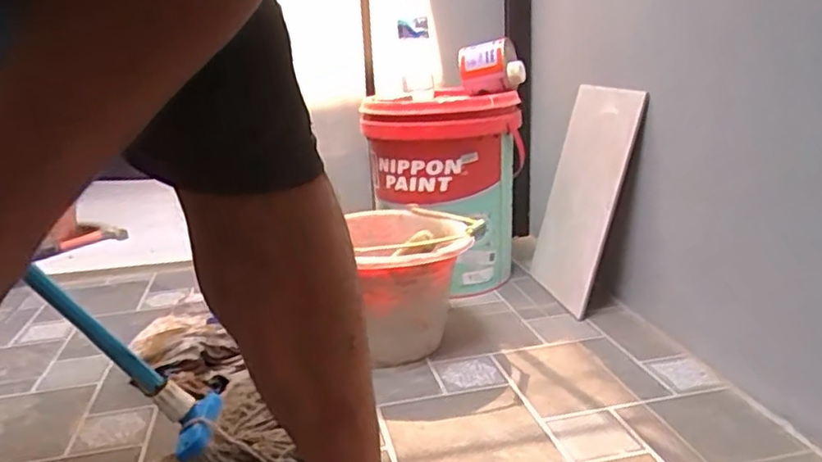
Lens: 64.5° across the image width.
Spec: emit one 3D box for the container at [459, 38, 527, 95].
[{"bbox_3d":[0.162,-0.317,1.285,0.118,0.106,0.063,-15,-6,17],"label":"container"}]

